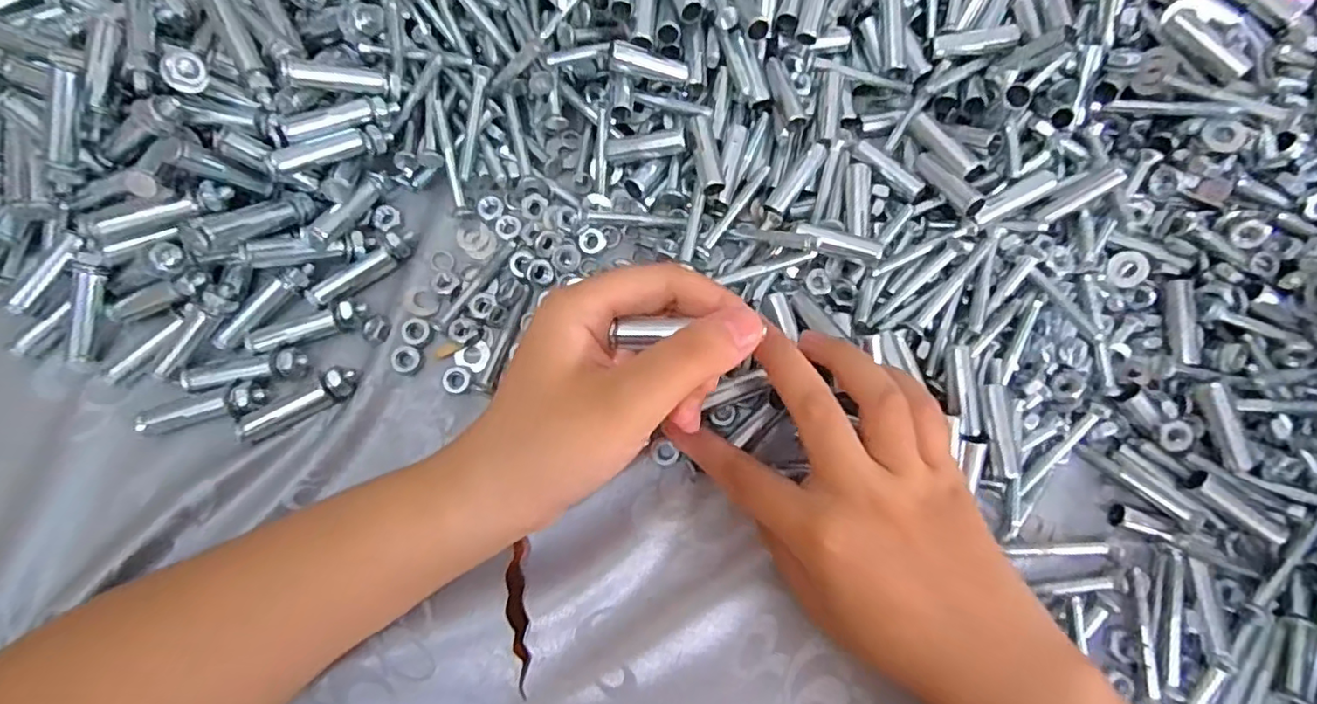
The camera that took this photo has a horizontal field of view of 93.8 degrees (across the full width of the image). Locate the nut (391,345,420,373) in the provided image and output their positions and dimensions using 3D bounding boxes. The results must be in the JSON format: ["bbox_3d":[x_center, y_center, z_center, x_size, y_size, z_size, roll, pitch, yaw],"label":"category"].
[{"bbox_3d":[-0.118,0.003,0.286,0.012,0.004,0.012,13,76,3],"label":"nut"}]

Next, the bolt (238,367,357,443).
[{"bbox_3d":[-0.163,0.023,0.277,0.054,0.010,0.012,-26,77,-6],"label":"bolt"}]

